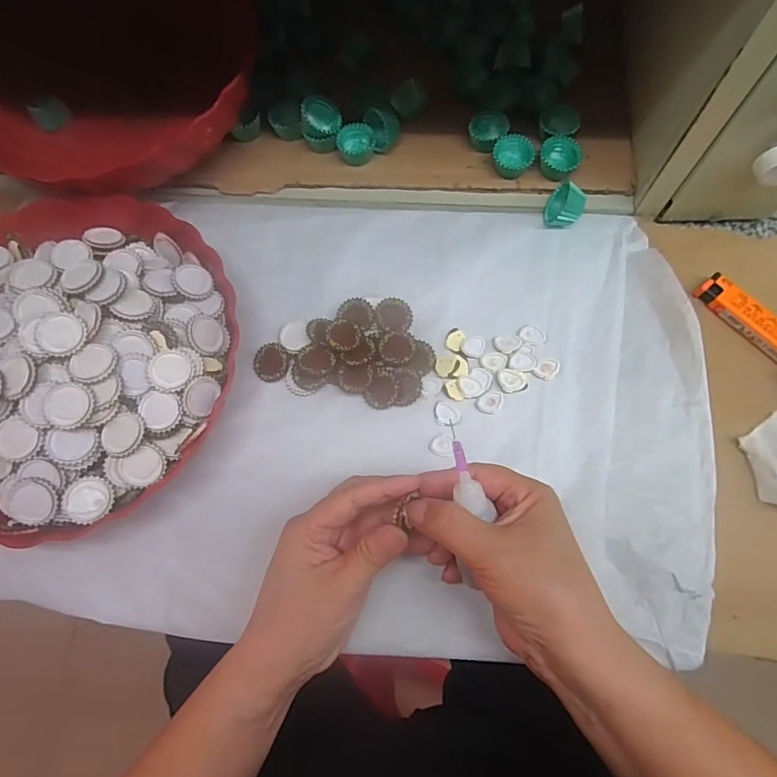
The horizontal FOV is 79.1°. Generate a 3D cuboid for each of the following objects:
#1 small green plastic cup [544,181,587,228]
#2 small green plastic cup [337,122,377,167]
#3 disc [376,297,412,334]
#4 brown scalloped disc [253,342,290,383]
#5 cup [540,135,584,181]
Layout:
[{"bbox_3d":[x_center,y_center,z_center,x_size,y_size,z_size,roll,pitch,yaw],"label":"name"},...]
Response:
[{"bbox_3d":[0.138,-0.144,0.364,0.025,0.027,0.030,26,75,11],"label":"small green plastic cup"},{"bbox_3d":[-0.027,-0.204,0.393,0.029,0.016,0.028,-1,72,3],"label":"small green plastic cup"},{"bbox_3d":[0.004,-0.055,0.353,0.027,0.004,0.028,-1,72,3],"label":"disc"},{"bbox_3d":[-0.087,-0.020,0.348,0.028,0.009,0.028,0,73,-1],"label":"brown scalloped disc"},{"bbox_3d":[0.137,-0.185,0.380,0.031,0.020,0.026,31,76,12],"label":"cup"}]

